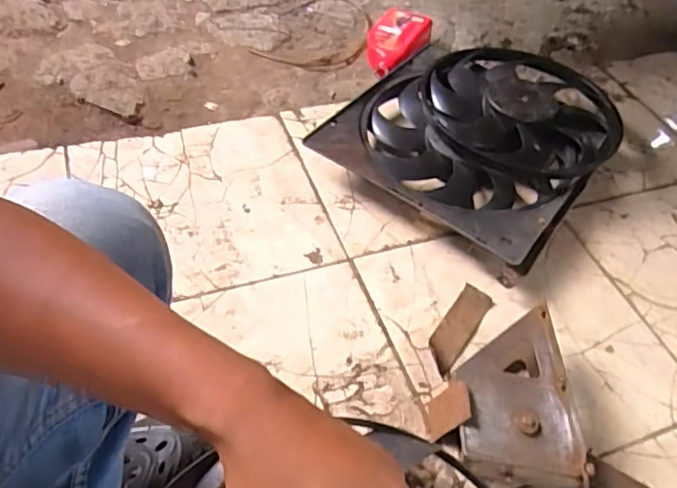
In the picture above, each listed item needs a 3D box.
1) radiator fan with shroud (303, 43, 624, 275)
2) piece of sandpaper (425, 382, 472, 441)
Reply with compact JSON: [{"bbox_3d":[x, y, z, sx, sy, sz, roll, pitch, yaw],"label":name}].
[{"bbox_3d":[0.271,-0.221,1.107,0.445,0.099,0.535,31,55,22],"label":"radiator fan with shroud"},{"bbox_3d":[0.138,0.218,0.741,0.011,0.087,0.053,3,55,-40],"label":"piece of sandpaper"}]

